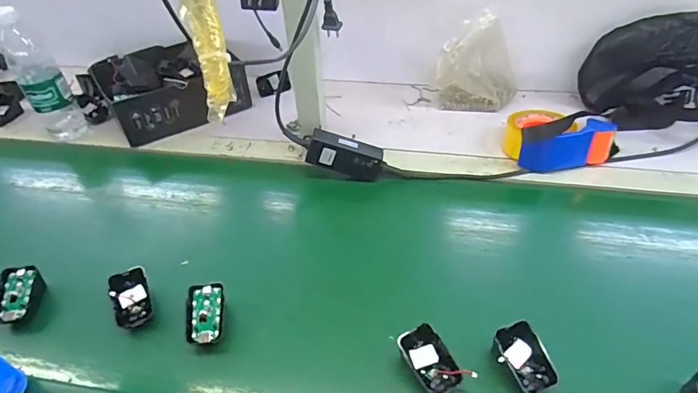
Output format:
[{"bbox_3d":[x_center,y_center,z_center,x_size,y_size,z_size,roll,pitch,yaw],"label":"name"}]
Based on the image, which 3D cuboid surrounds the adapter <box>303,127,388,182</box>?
[{"bbox_3d":[-0.004,-0.062,0.687,0.116,0.054,0.037,17,42,-7],"label":"adapter"}]

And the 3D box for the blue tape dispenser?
[{"bbox_3d":[0.339,-0.097,0.709,0.163,0.073,0.112,0,42,3],"label":"blue tape dispenser"}]

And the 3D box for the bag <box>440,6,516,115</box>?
[{"bbox_3d":[0.235,-0.236,0.801,0.137,0.164,0.088,12,44,16],"label":"bag"}]

